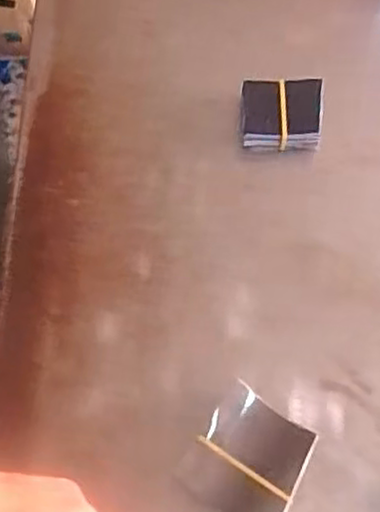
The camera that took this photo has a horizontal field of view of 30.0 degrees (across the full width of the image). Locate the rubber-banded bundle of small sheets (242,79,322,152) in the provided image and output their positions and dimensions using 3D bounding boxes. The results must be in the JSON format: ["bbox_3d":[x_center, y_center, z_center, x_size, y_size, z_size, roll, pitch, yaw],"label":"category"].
[{"bbox_3d":[0.089,-0.139,0.690,0.075,0.030,0.070,3,64,1],"label":"rubber-banded bundle of small sheets"}]

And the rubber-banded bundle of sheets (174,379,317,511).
[{"bbox_3d":[0.047,0.158,0.552,0.085,0.029,0.091,31,68,14],"label":"rubber-banded bundle of sheets"}]

